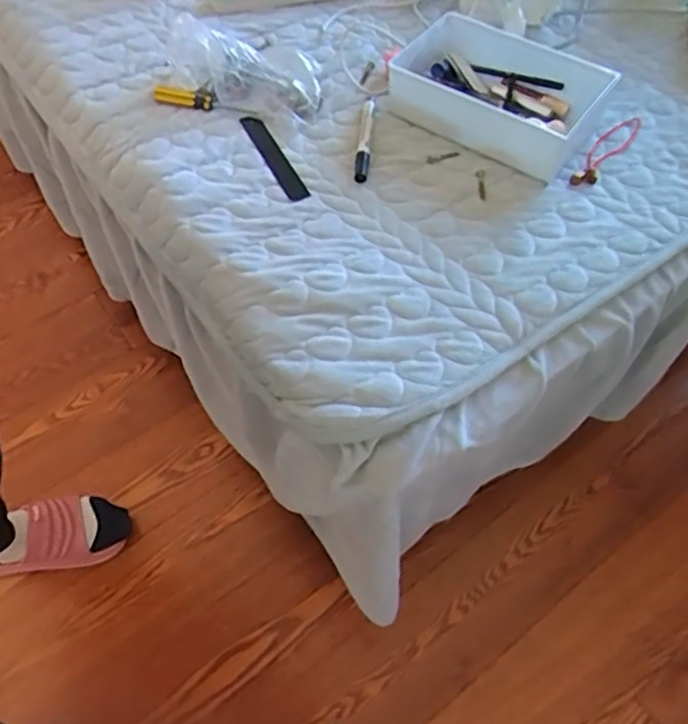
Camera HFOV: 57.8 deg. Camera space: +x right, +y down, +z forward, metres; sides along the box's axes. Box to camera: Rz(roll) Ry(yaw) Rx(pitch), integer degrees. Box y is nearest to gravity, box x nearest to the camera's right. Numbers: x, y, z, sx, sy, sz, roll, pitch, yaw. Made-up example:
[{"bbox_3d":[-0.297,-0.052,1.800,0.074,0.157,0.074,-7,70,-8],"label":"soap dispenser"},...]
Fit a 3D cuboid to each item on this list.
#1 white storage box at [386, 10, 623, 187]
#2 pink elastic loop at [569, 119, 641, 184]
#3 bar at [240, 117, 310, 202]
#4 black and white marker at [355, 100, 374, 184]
[{"bbox_3d":[0.173,-0.313,0.713,0.222,0.060,0.147,32,65,14],"label":"white storage box"},{"bbox_3d":[0.299,-0.241,0.699,0.034,0.009,0.141,34,66,15],"label":"pink elastic loop"},{"bbox_3d":[-0.078,-0.229,0.698,0.024,0.007,0.151,-21,59,-15],"label":"bar"},{"bbox_3d":[0.023,-0.250,0.701,0.014,0.015,0.124,5,62,1],"label":"black and white marker"}]

